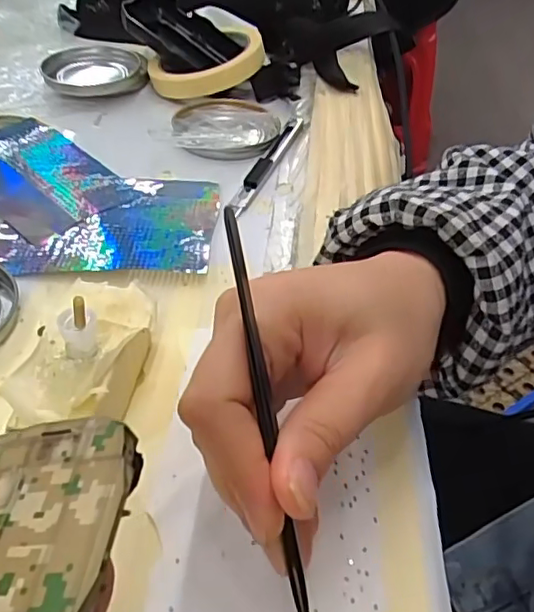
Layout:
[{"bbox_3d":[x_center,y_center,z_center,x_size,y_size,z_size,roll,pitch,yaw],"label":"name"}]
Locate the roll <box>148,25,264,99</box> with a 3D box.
[{"bbox_3d":[-0.051,-0.207,0.495,0.095,0.021,0.095,-8,45,8],"label":"roll"}]

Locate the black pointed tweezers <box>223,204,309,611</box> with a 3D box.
[{"bbox_3d":[-0.001,0.032,0.174,0.004,0.004,0.125,-9,82,-14],"label":"black pointed tweezers"}]

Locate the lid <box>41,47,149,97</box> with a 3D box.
[{"bbox_3d":[-0.142,-0.197,0.492,0.085,0.018,0.085,2,43,-2],"label":"lid"}]

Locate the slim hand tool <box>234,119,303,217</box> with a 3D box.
[{"bbox_3d":[0.003,-0.103,0.412,0.012,0.006,0.133,16,44,12],"label":"slim hand tool"}]

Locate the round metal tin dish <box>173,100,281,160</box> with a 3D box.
[{"bbox_3d":[-0.031,-0.134,0.437,0.076,0.011,0.080,2,43,-2],"label":"round metal tin dish"}]

